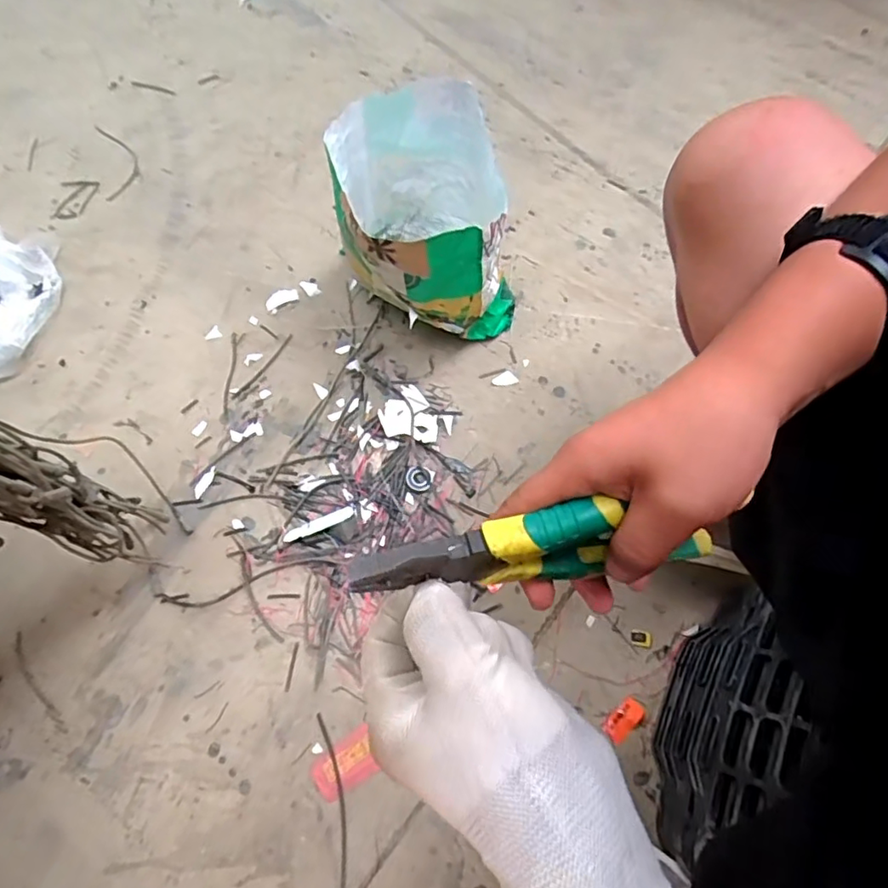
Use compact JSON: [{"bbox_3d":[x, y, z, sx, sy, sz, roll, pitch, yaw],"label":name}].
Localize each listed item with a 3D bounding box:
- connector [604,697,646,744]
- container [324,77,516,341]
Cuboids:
[{"bbox_3d":[0.205,0.313,0.658,0.026,0.006,0.050,40,73,15],"label":"connector"},{"bbox_3d":[-0.021,-0.285,0.778,0.212,0.262,0.247,-9,68,-3],"label":"container"}]

